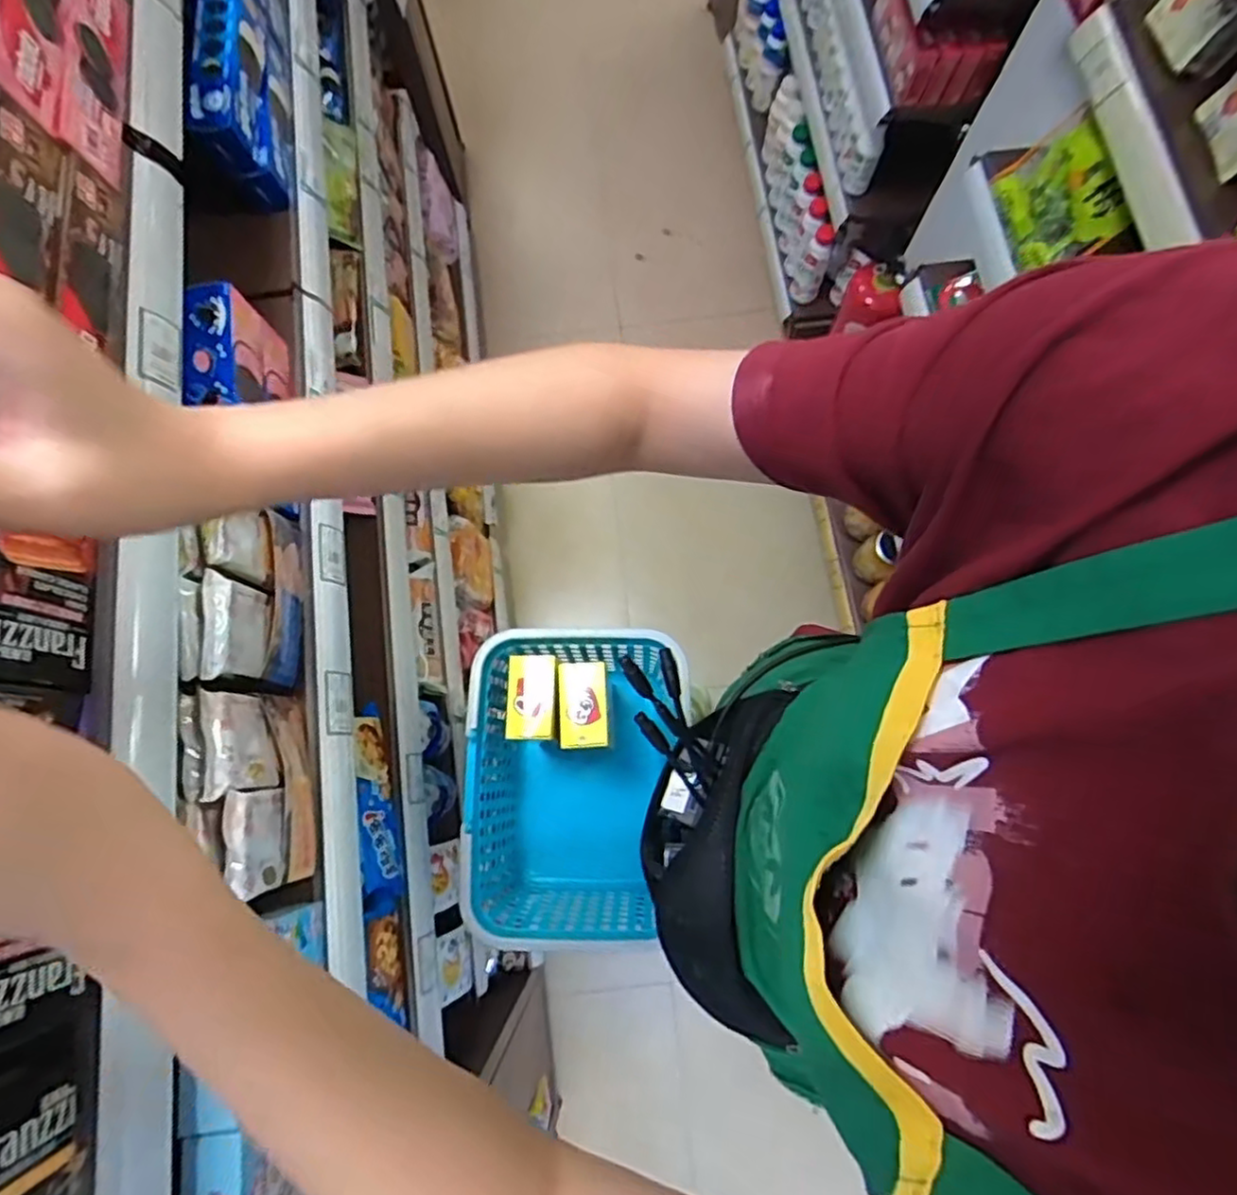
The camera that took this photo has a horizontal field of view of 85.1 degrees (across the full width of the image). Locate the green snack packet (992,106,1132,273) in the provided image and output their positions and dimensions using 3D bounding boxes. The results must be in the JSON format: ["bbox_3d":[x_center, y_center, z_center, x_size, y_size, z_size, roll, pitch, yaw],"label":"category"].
[{"bbox_3d":[0.541,-0.493,0.826,0.057,0.134,0.190,2,67,-26],"label":"green snack packet"}]

